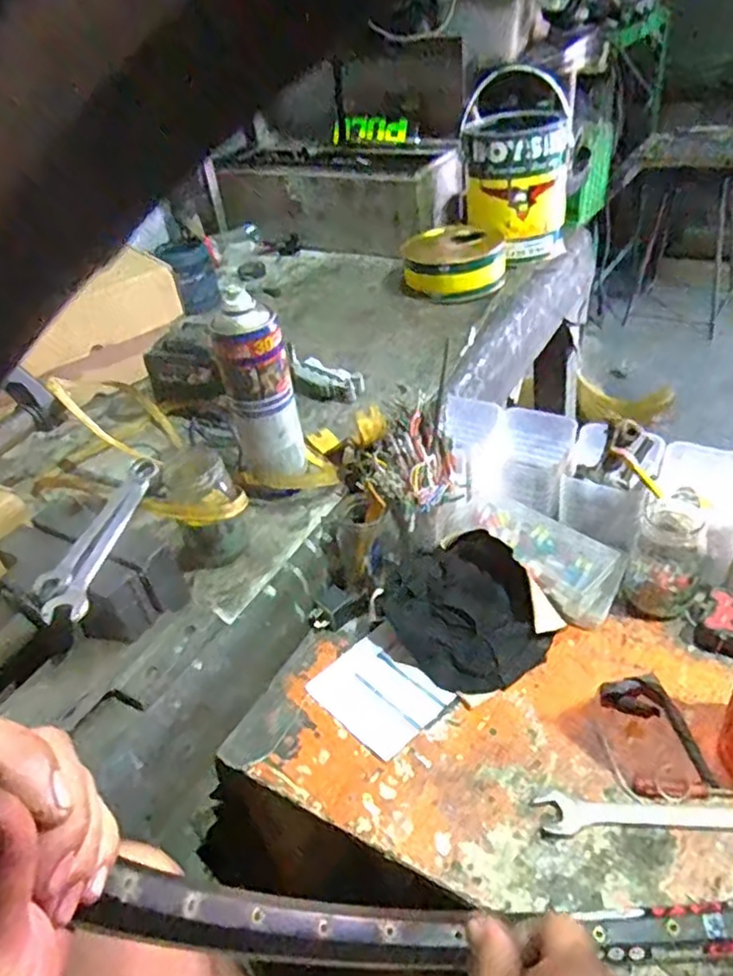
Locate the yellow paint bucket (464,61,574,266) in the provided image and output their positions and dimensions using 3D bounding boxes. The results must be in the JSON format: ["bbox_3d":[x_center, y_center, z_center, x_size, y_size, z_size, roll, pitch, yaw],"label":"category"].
[{"bbox_3d":[0.247,-0.520,1.113,0.173,0.243,0.212,2,41,11],"label":"yellow paint bucket"}]

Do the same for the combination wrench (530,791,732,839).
[{"bbox_3d":[0.231,0.239,0.490,0.203,0.015,0.030,-2,40,6],"label":"combination wrench"}]

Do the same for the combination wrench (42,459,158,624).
[{"bbox_3d":[-0.216,0.038,0.562,0.032,0.012,0.185,-1,40,8],"label":"combination wrench"}]

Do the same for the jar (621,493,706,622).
[{"bbox_3d":[0.276,0.065,0.614,0.061,0.100,0.064,-4,40,4],"label":"jar"}]

